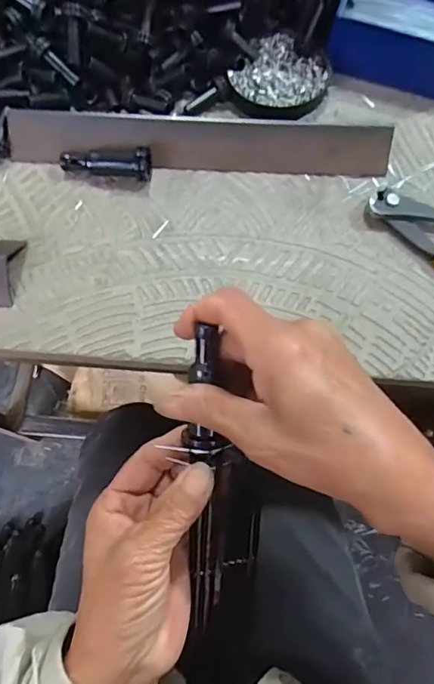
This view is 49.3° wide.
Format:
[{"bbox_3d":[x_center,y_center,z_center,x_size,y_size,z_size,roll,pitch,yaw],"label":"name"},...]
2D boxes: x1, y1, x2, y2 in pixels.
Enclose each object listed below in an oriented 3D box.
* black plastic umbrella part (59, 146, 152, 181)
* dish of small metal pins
[{"bbox_3d":[-0.082,-0.133,0.349,0.065,0.027,0.020,8,69,2],"label":"black plastic umbrella part"},{"bbox_3d":[0.052,-0.210,0.383,0.070,0.012,0.073,1,69,-1],"label":"dish of small metal pins"}]

